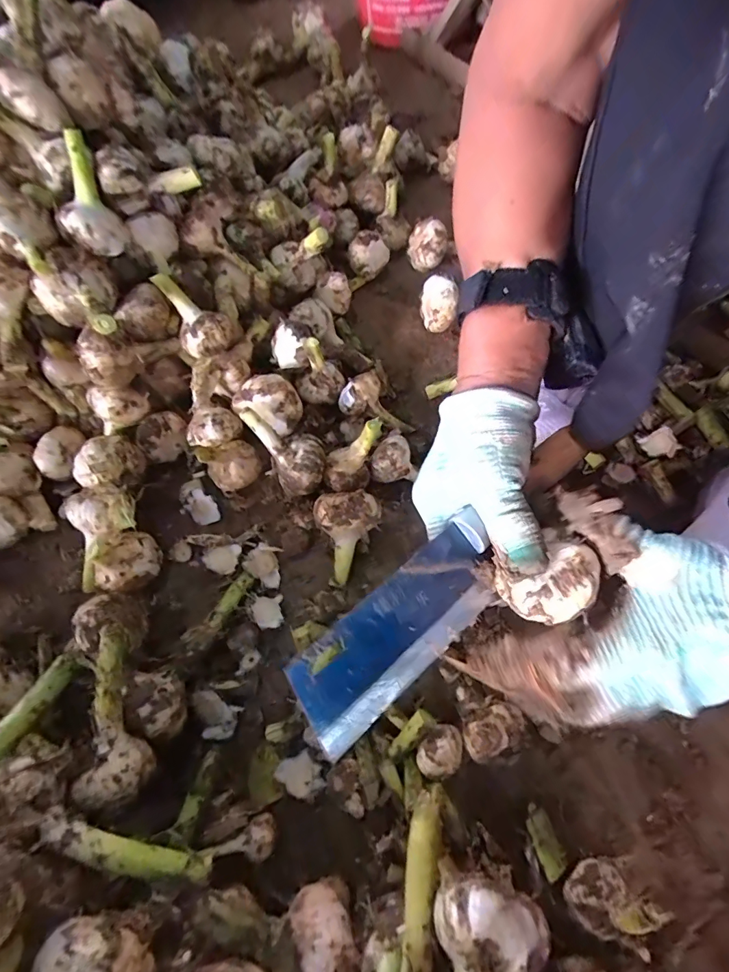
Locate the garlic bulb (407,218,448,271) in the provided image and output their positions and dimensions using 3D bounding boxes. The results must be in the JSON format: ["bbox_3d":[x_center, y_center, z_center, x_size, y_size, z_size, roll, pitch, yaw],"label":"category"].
[{"bbox_3d":[0.080,-0.307,0.541,0.048,0.052,0.044,5,67,5],"label":"garlic bulb"}]

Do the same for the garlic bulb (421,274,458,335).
[{"bbox_3d":[0.084,-0.204,0.486,0.040,0.061,0.043,10,67,7],"label":"garlic bulb"}]

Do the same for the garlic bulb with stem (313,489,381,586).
[{"bbox_3d":[-0.012,0.039,0.379,0.054,0.058,0.066,-20,67,-9],"label":"garlic bulb with stem"}]

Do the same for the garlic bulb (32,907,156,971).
[{"bbox_3d":[-0.128,0.226,0.199,0.046,0.035,0.031,-5,66,0],"label":"garlic bulb"}]

